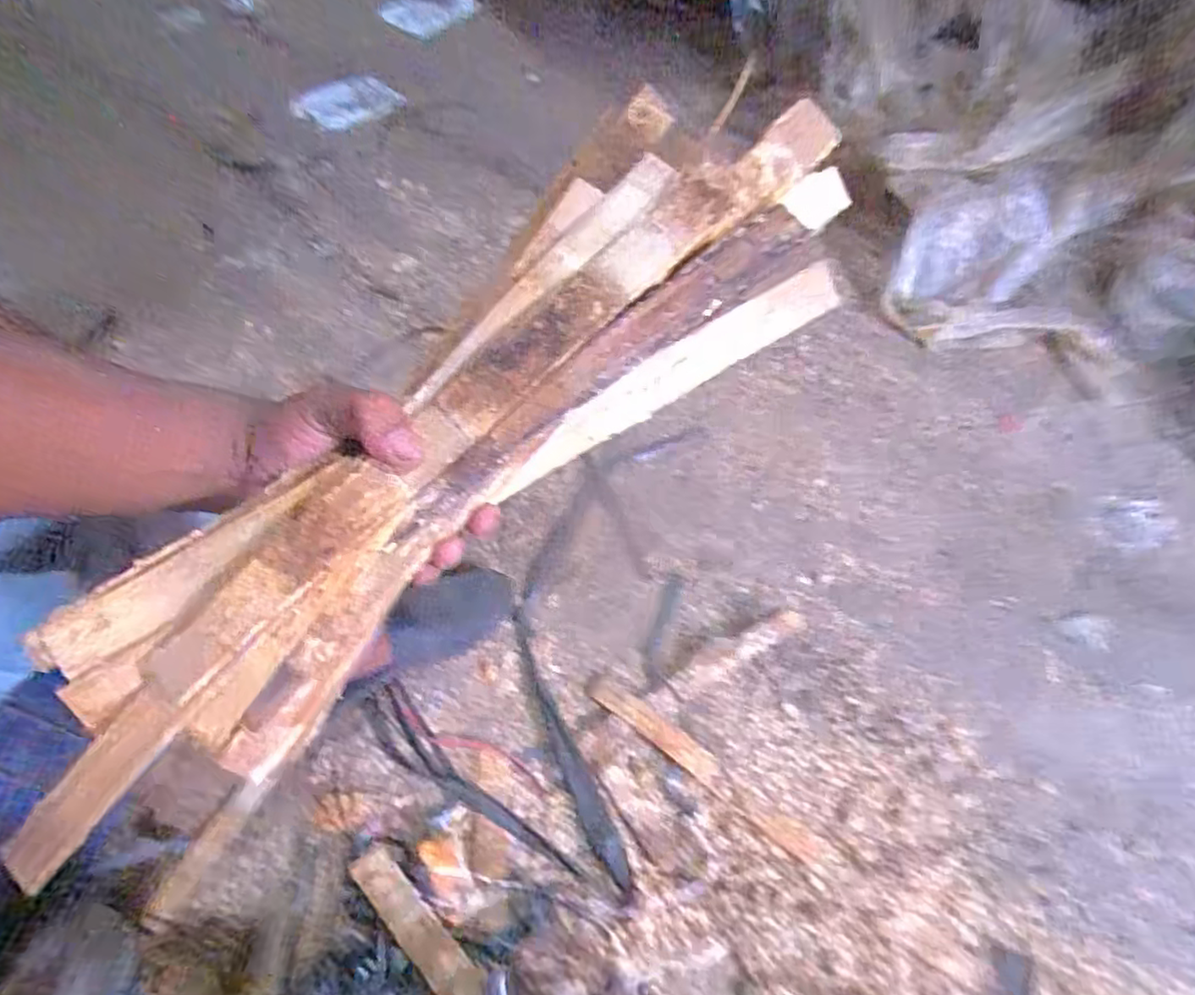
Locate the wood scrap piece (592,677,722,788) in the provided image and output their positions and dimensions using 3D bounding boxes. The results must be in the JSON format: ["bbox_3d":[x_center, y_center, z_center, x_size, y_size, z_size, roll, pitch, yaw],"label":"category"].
[{"bbox_3d":[0.062,0.260,0.752,0.167,0.004,0.029,33,66,21],"label":"wood scrap piece"}]

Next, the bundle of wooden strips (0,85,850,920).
[{"bbox_3d":[-0.067,-0.030,0.347,0.520,0.094,0.100,-43,61,-10],"label":"bundle of wooden strips"}]

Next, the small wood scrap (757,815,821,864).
[{"bbox_3d":[0.197,0.346,0.682,0.060,0.005,0.029,37,67,23],"label":"small wood scrap"}]

